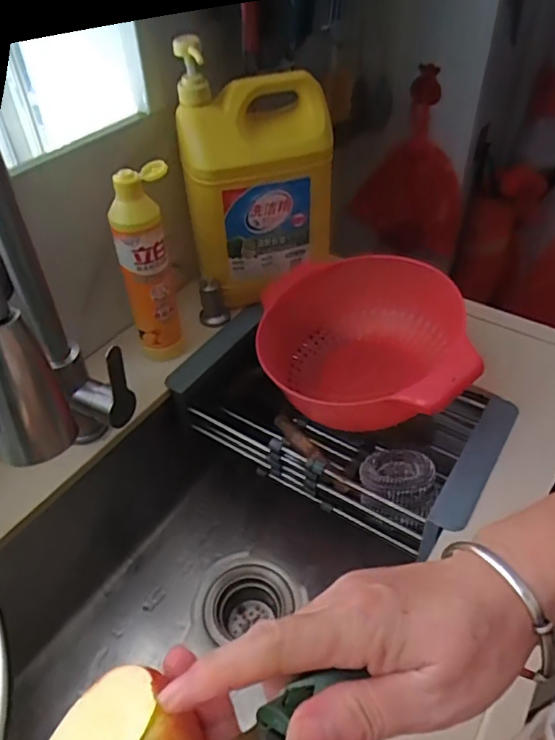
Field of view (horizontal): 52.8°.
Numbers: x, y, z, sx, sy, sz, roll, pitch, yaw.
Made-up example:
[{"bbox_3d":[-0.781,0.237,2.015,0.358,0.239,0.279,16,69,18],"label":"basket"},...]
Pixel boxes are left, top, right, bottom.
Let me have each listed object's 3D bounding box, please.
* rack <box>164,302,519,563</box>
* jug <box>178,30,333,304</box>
[{"bbox_3d":[0.064,0.060,0.700,0.393,0.086,0.213,25,50,25],"label":"rack"},{"bbox_3d":[-0.016,-0.230,0.705,0.178,0.259,0.103,-25,49,-23],"label":"jug"}]

